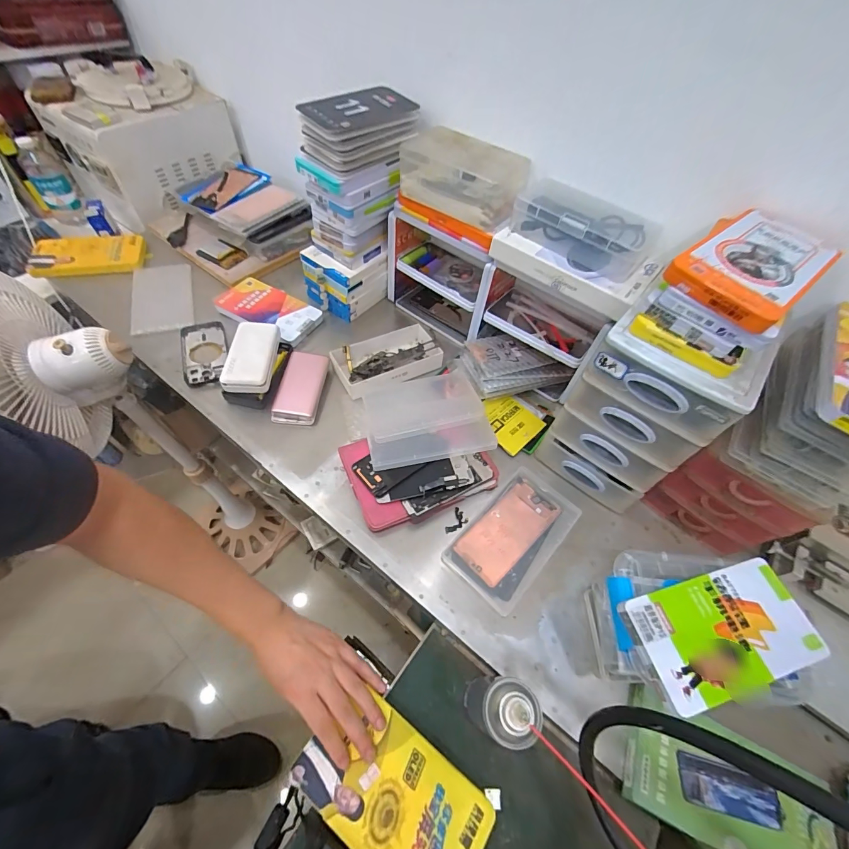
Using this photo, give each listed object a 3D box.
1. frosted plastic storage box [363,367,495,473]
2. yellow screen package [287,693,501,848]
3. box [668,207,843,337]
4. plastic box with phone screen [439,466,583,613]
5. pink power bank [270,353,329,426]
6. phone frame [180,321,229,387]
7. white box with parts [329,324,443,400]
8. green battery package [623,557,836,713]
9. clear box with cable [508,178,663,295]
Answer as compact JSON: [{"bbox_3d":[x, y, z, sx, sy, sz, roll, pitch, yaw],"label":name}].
[{"bbox_3d":[-0.002,-0.011,0.602,0.185,0.054,0.162,-11,59,-11],"label":"frosted plastic storage box"},{"bbox_3d":[-0.031,0.373,0.382,0.188,0.018,0.112,30,60,14],"label":"yellow screen package"},{"bbox_3d":[0.326,-0.160,0.378,0.170,0.020,0.102,-36,67,-23],"label":"box"},{"bbox_3d":[0.126,0.151,0.527,0.110,0.018,0.191,38,60,19],"label":"plastic box with phone screen"},{"bbox_3d":[-0.208,-0.062,0.639,0.068,0.025,0.129,8,55,-1],"label":"pink power bank"},{"bbox_3d":[-0.391,-0.128,0.675,0.072,0.012,0.142,-16,58,-17],"label":"phone frame"},{"bbox_3d":[-0.065,-0.113,0.681,0.180,0.034,0.116,-22,60,-20],"label":"white box with parts"},{"bbox_3d":[0.288,0.194,0.361,0.177,0.010,0.092,-10,57,-13],"label":"green battery package"},{"bbox_3d":[0.210,-0.264,0.520,0.184,0.057,0.108,33,58,16],"label":"clear box with cable"}]

